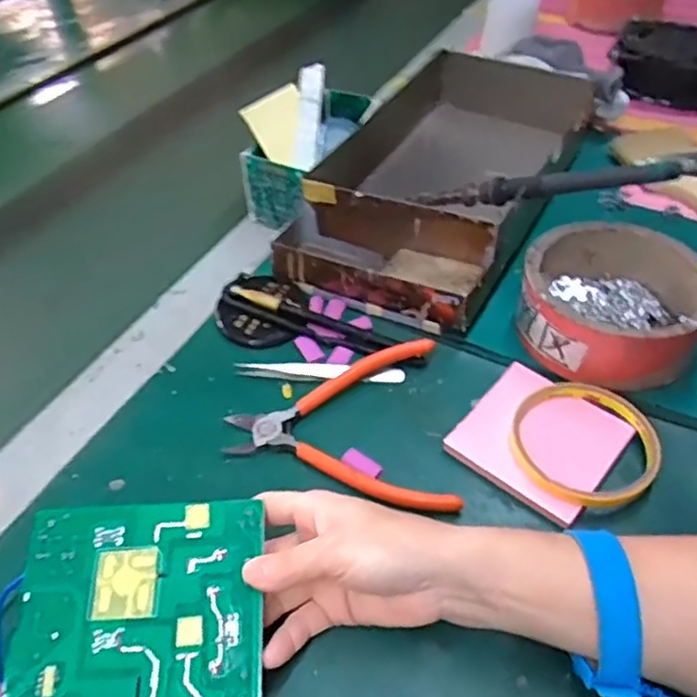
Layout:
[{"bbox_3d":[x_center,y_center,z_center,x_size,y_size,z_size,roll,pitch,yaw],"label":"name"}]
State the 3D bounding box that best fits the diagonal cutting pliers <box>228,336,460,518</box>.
[{"bbox_3d":[-0.008,0.047,0.410,0.137,0.021,0.121,-2,46,1],"label":"diagonal cutting pliers"}]

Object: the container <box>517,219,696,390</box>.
[{"bbox_3d":[0.187,-0.034,0.455,0.122,0.052,0.130,22,51,22],"label":"container"}]

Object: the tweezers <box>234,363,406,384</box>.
[{"bbox_3d":[-0.019,0.016,0.443,0.114,0.013,0.014,1,46,3],"label":"tweezers"}]

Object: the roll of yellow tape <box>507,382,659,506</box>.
[{"bbox_3d":[0.142,0.056,0.392,0.085,0.015,0.083,-1,46,1],"label":"roll of yellow tape"}]

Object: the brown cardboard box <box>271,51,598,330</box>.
[{"bbox_3d":[0.086,-0.150,0.560,0.178,0.069,0.322,22,51,22],"label":"brown cardboard box"}]

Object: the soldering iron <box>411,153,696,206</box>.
[{"bbox_3d":[0.144,-0.119,0.476,0.213,0.020,0.017,2,40,40],"label":"soldering iron"}]

